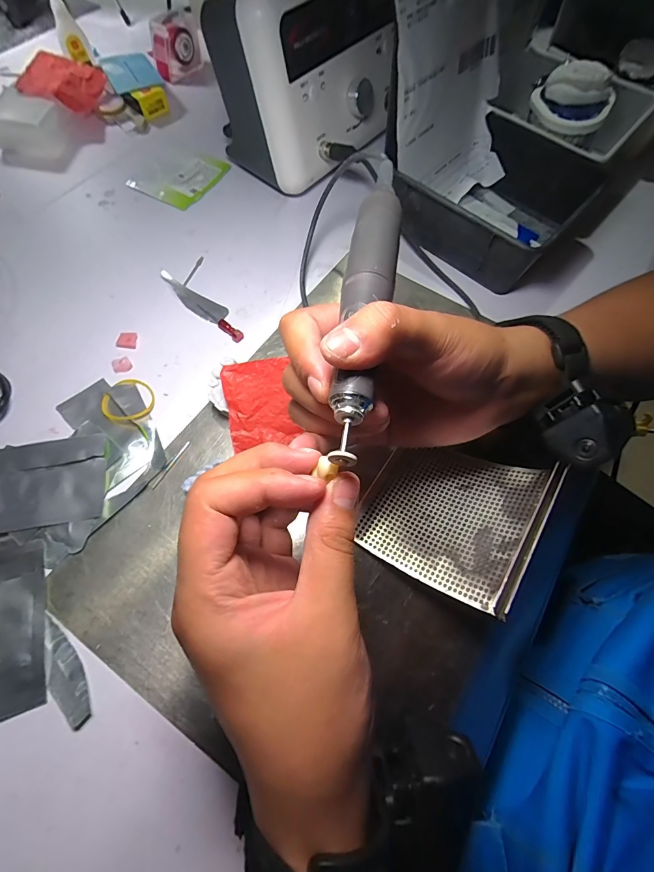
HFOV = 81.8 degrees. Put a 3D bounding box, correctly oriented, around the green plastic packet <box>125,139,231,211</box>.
[{"bbox_3d":[-0.170,-0.301,0.432,0.090,0.006,0.093,26,68,8],"label":"green plastic packet"}]

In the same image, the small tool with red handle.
[{"bbox_3d":[-0.114,-0.124,0.352,0.104,0.009,0.022,37,70,13],"label":"small tool with red handle"}]

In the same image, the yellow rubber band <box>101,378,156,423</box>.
[{"bbox_3d":[-0.164,-0.030,0.309,0.043,0.005,0.041,1,67,-2],"label":"yellow rubber band"}]

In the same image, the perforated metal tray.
[{"bbox_3d":[0.082,0.051,0.256,0.113,0.017,0.097,19,63,41],"label":"perforated metal tray"}]

